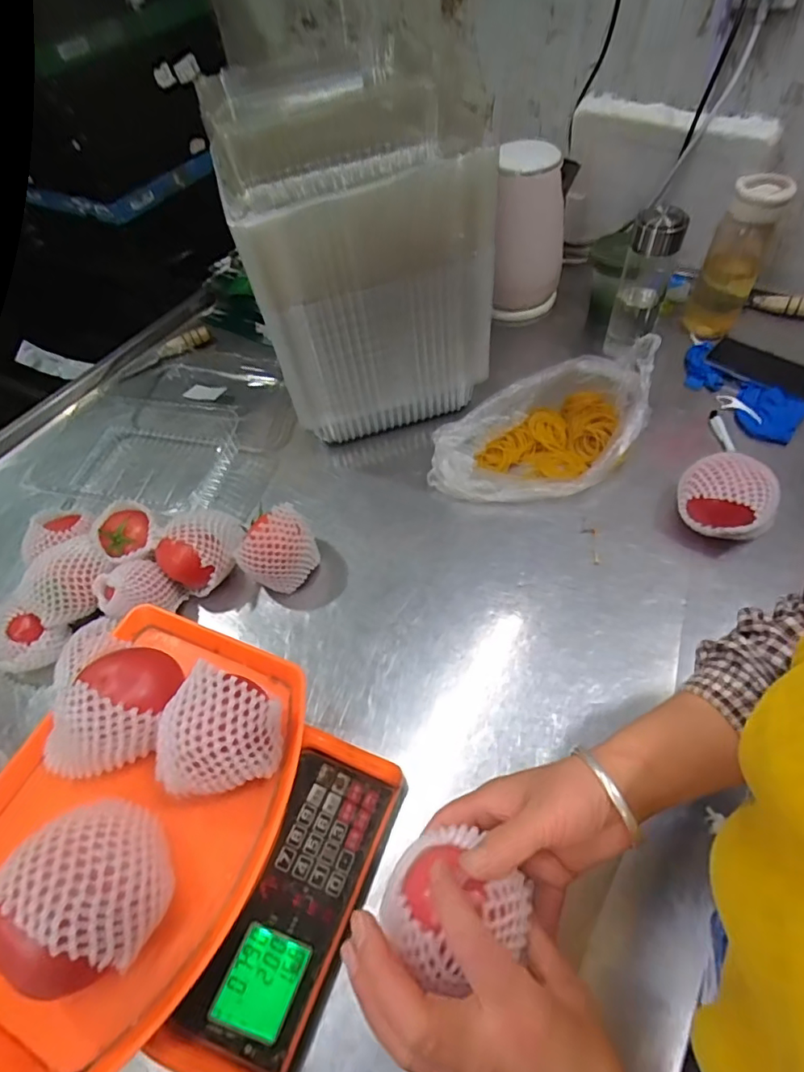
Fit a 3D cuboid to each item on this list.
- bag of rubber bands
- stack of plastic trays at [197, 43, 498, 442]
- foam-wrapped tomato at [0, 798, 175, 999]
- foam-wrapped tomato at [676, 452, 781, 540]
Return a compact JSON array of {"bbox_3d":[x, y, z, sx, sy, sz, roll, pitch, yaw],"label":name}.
[{"bbox_3d":[0.183,-0.132,0.671,0.294,0.108,0.159,-9,55,-1],"label":"bag of rubber bands"},{"bbox_3d":[-0.055,-0.347,0.694,0.268,0.346,0.311,-15,55,-5],"label":"stack of plastic trays"},{"bbox_3d":[-0.195,0.222,0.325,0.086,0.082,0.095,8,56,11],"label":"foam-wrapped tomato"},{"bbox_3d":[0.362,-0.044,0.584,0.092,0.071,0.084,25,61,21],"label":"foam-wrapped tomato"}]

